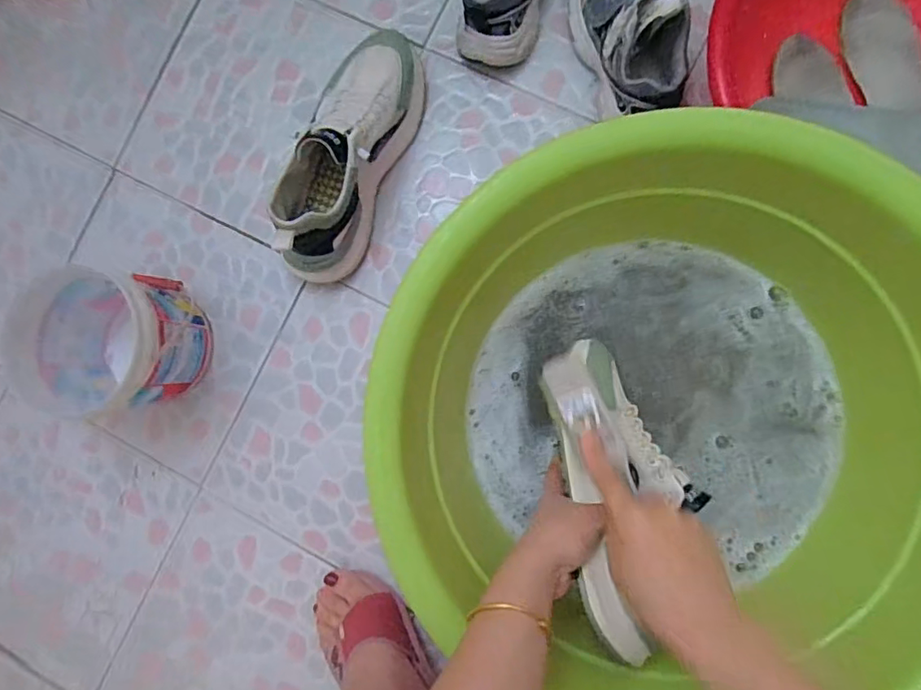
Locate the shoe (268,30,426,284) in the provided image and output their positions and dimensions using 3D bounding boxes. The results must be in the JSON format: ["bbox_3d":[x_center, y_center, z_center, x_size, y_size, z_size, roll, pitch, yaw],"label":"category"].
[{"bbox_3d":[-0.122,-0.207,0.587,0.082,0.109,0.275,22,90,9],"label":"shoe"}]

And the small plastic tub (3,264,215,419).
[{"bbox_3d":[-0.366,-0.007,0.587,0.139,0.123,0.153,-4,87,8],"label":"small plastic tub"}]

